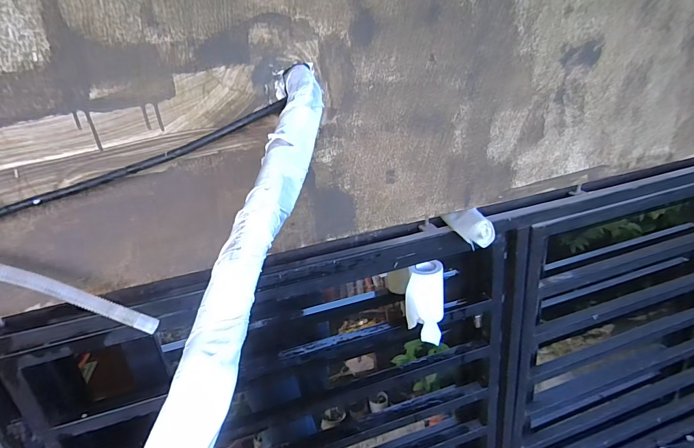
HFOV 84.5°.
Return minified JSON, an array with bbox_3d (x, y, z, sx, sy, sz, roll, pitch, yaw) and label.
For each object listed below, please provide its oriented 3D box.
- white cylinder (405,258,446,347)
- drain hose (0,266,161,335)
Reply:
[{"bbox_3d":[0.132,0.131,0.649,0.061,0.102,0.084,2,24,21],"label":"white cylinder"},{"bbox_3d":[-0.355,0.076,0.427,0.275,0.032,0.018,24,13,-21],"label":"drain hose"}]

